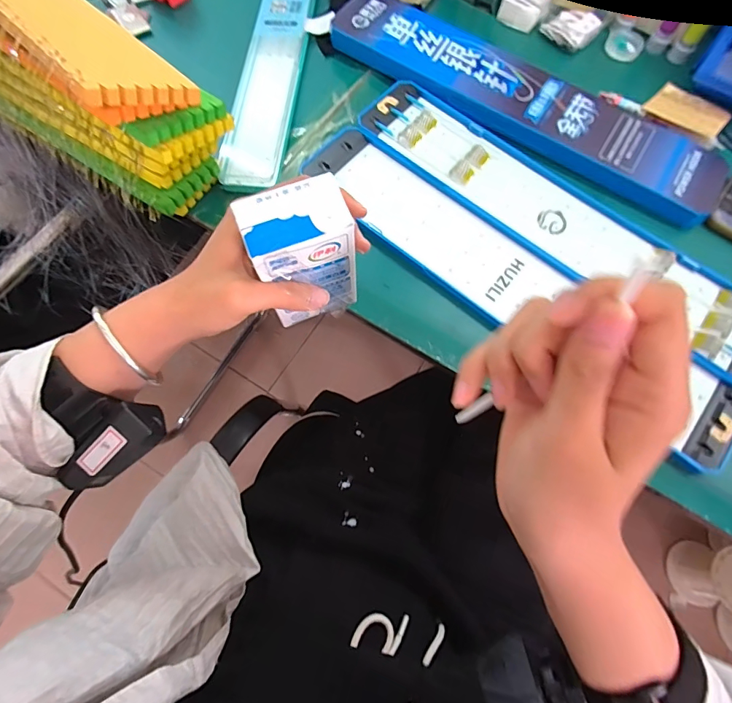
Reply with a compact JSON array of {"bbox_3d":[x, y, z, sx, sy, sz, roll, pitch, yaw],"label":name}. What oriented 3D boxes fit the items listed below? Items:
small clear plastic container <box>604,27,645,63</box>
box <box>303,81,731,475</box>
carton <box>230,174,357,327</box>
[{"bbox_3d":[0.323,-0.384,0.527,0.044,0.018,0.044,25,71,6],"label":"small clear plastic container"},{"bbox_3d":[0.162,-0.104,0.408,0.446,0.016,0.201,37,73,10],"label":"box"},{"bbox_3d":[-0.043,-0.064,0.293,0.062,0.101,0.042,-22,73,-10],"label":"carton"}]

